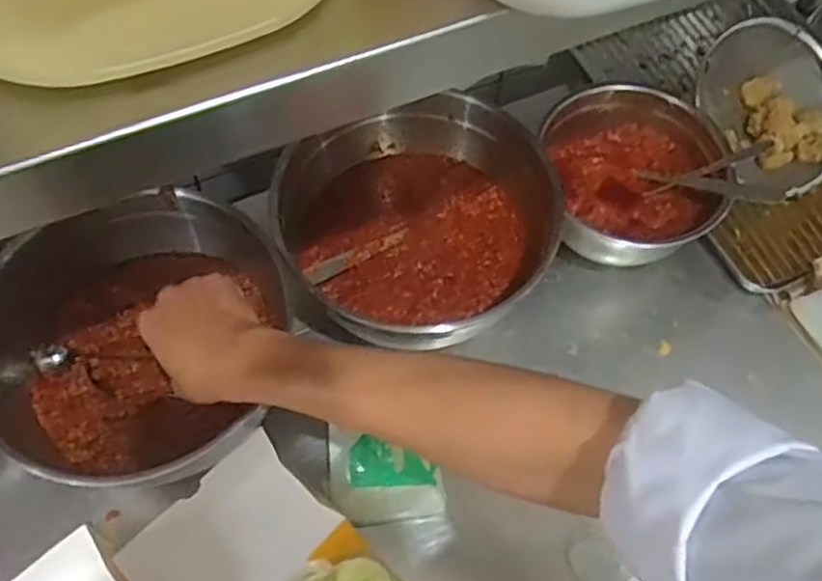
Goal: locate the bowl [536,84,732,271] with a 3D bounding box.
[{"bbox_3d":[0.218,-0.114,0.740,0.170,0.113,0.171,1,61,-2],"label":"bowl"}]

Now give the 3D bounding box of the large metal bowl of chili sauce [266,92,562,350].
[{"bbox_3d":[0.000,-0.060,0.707,0.246,0.133,0.230,1,61,-2],"label":"large metal bowl of chili sauce"}]

